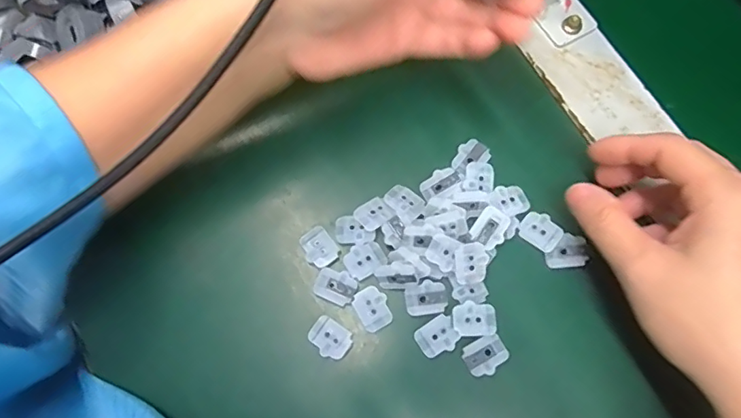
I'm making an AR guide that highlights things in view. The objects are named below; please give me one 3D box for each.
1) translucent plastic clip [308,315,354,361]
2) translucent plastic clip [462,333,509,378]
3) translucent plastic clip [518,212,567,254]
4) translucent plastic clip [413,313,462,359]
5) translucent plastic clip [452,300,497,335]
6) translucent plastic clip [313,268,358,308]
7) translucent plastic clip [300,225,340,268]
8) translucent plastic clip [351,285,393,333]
[{"bbox_3d":[-0.021,0.066,0.262,0.021,0.004,0.017,34,77,11],"label":"translucent plastic clip"},{"bbox_3d":[0.058,0.073,0.257,0.021,0.004,0.016,-27,74,-6],"label":"translucent plastic clip"},{"bbox_3d":[0.091,0.012,0.275,0.021,0.005,0.016,39,78,12],"label":"translucent plastic clip"},{"bbox_3d":[0.034,0.065,0.261,0.020,0.006,0.017,-35,75,-9],"label":"translucent plastic clip"},{"bbox_3d":[0.053,0.055,0.259,0.022,0.004,0.016,0,73,2],"label":"translucent plastic clip"},{"bbox_3d":[-0.018,0.041,0.271,0.021,0.004,0.017,25,75,9],"label":"translucent plastic clip"},{"bbox_3d":[-0.028,0.021,0.276,0.017,0.004,0.021,-36,75,-9],"label":"translucent plastic clip"},{"bbox_3d":[0.001,0.052,0.266,0.016,0.004,0.022,-31,75,-8],"label":"translucent plastic clip"}]

